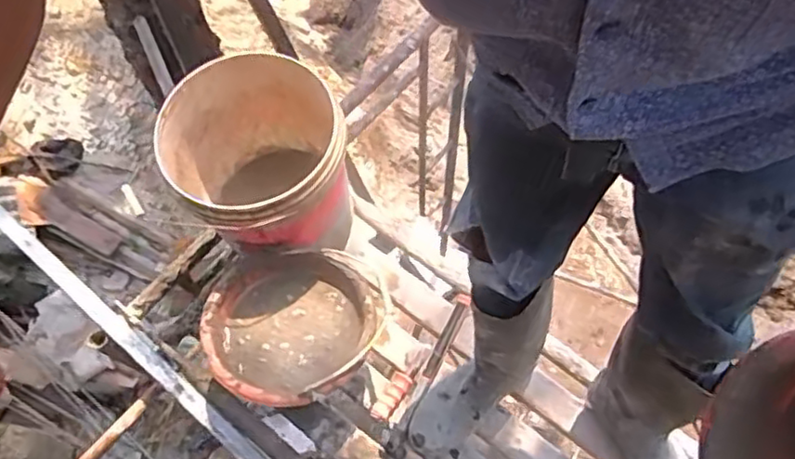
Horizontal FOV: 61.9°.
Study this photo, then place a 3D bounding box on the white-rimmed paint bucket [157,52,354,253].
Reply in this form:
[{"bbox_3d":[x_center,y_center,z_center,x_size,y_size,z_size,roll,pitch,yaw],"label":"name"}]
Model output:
[{"bbox_3d":[-0.238,-0.110,1.227,0.295,0.303,0.308,-1,62,1],"label":"white-rimmed paint bucket"}]

